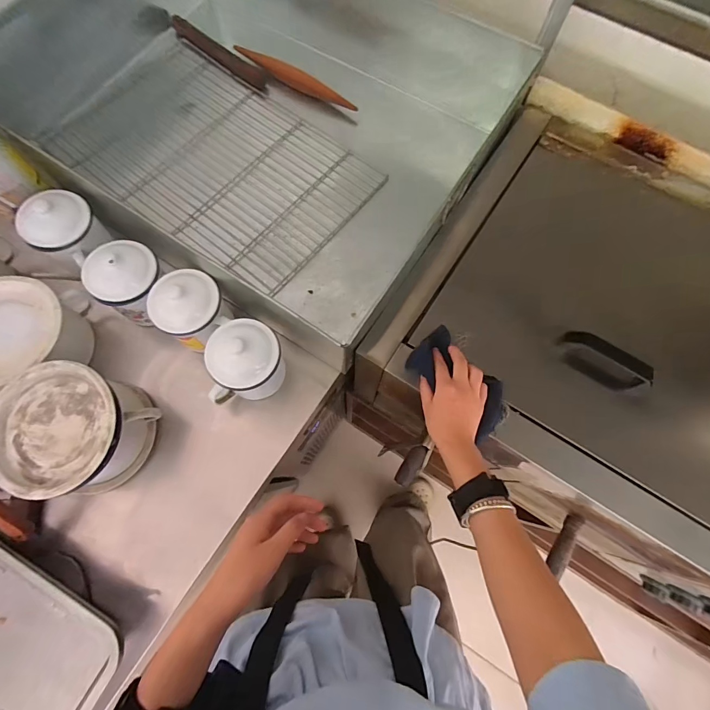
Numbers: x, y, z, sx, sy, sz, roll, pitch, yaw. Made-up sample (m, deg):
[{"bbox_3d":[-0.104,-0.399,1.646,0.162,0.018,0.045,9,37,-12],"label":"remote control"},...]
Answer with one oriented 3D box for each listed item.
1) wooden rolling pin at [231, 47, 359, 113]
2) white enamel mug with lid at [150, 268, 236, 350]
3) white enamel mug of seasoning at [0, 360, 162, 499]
[{"bbox_3d":[-0.133,-0.608,0.829,0.314,0.030,0.027,32,75,10],"label":"wooden rolling pin"},{"bbox_3d":[-0.253,-0.067,0.603,0.102,0.132,0.100,0,72,-1],"label":"white enamel mug with lid"},{"bbox_3d":[-0.396,0.113,0.548,0.160,0.129,0.166,0,72,0],"label":"white enamel mug of seasoning"}]

